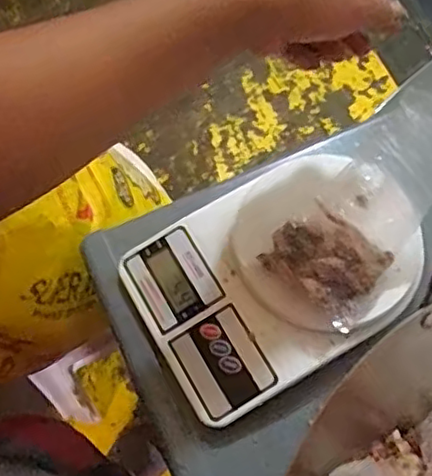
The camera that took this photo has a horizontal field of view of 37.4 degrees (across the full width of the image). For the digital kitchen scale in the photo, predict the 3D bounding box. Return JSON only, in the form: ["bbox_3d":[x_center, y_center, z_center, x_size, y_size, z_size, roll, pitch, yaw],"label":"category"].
[{"bbox_3d":[0.047,0.023,0.477,0.212,0.036,0.151,-29,73,-10],"label":"digital kitchen scale"}]

